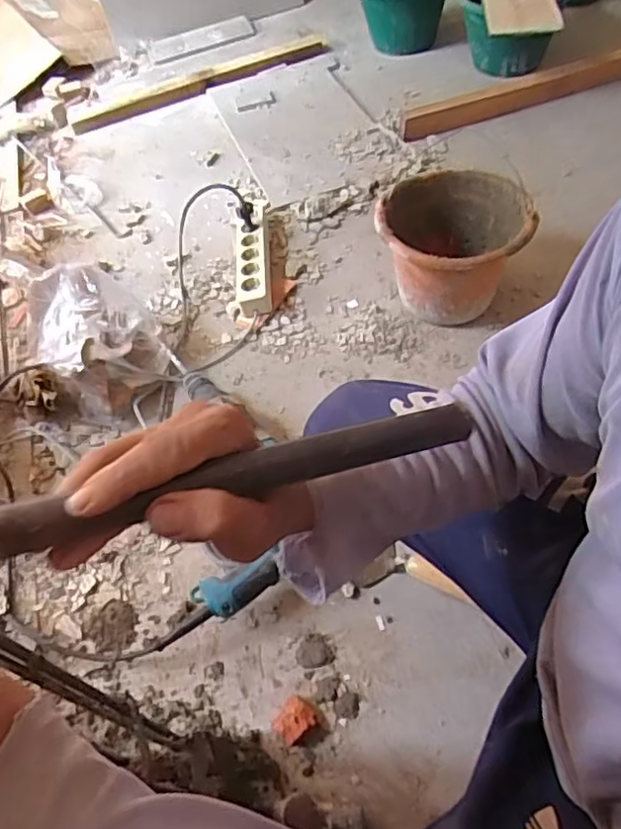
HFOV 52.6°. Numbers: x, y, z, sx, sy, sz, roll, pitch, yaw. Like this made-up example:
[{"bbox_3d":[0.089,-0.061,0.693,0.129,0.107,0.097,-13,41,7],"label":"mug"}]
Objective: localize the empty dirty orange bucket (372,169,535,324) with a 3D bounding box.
[{"bbox_3d":[0.234,-0.272,1.059,0.231,0.196,0.256,13,56,18],"label":"empty dirty orange bucket"}]

